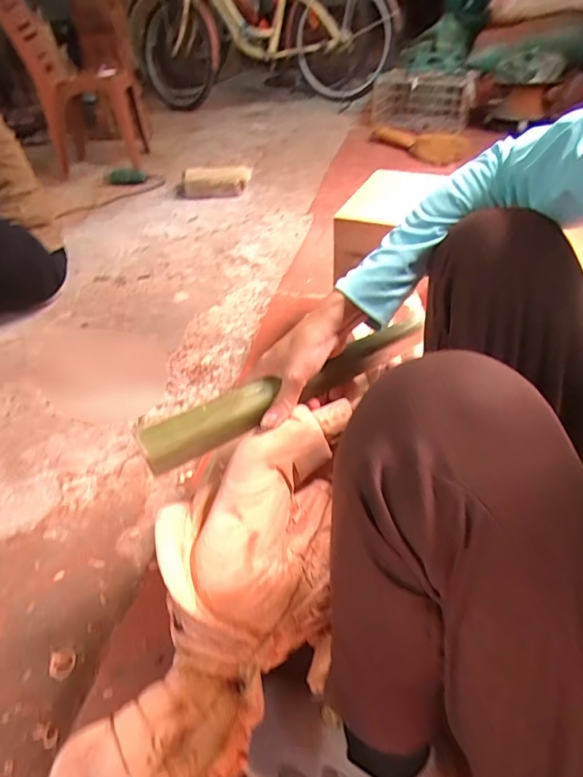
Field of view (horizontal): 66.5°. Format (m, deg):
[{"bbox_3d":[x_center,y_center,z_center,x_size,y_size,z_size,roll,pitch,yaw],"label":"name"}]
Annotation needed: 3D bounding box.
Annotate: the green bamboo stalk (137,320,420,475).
[{"bbox_3d":[0.004,-0.004,0.449,0.313,0.042,0.027,-24,44,-22],"label":"green bamboo stalk"}]

